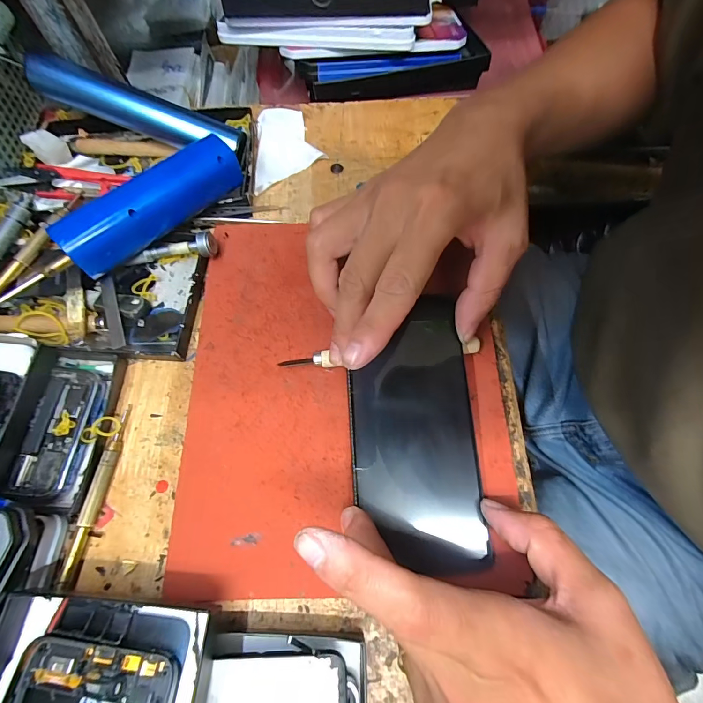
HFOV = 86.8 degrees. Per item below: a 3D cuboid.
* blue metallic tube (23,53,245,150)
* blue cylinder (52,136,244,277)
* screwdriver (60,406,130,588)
[{"bbox_3d":[-0.161,-0.185,0.287,0.148,0.024,0.023,13,68,-12],"label":"blue metallic tube"},{"bbox_3d":[-0.137,-0.103,0.262,0.127,0.037,0.029,-42,74,-15],"label":"blue cylinder"},{"bbox_3d":[-0.153,0.083,0.225,0.011,0.013,0.101,8,69,4],"label":"screwdriver"}]

